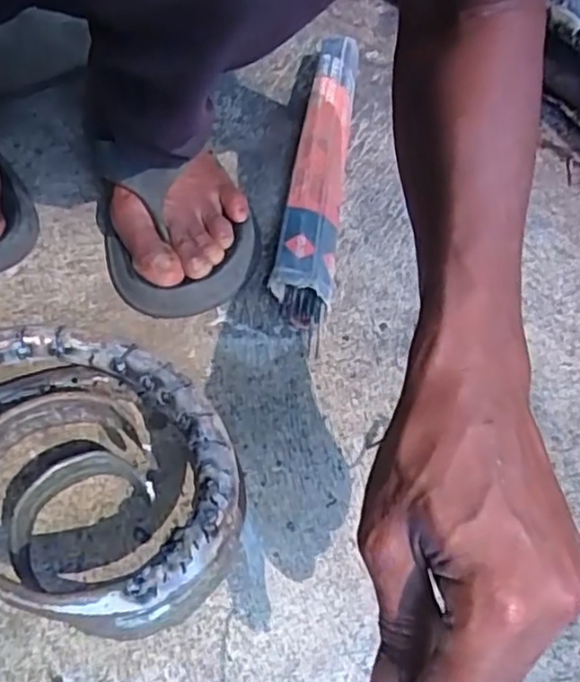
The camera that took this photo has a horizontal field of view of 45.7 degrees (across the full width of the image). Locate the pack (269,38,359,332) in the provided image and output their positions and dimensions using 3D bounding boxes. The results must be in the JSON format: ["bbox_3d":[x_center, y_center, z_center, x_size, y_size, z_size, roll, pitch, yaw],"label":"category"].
[{"bbox_3d":[0.026,-0.145,0.564,0.045,0.036,0.317,9,55,1],"label":"pack"}]

